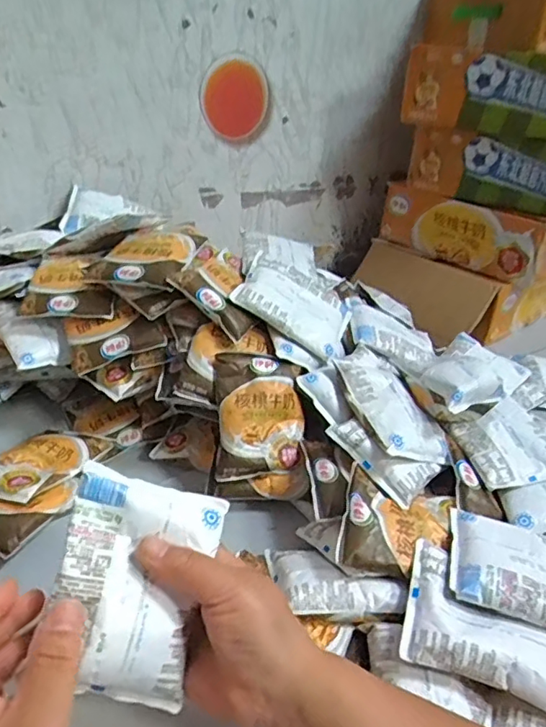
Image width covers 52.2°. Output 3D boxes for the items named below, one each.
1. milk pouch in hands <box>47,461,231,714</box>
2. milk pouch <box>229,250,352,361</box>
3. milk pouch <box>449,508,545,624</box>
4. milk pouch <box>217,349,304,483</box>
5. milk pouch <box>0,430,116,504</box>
[{"bbox_3d":[-0.085,0.133,0.340,0.095,0.020,0.121,21,60,-18],"label":"milk pouch in hands"},{"bbox_3d":[0.028,-0.062,0.613,0.131,0.024,0.091,34,54,-6],"label":"milk pouch"},{"bbox_3d":[0.215,0.162,0.425,0.152,0.020,0.090,13,30,14],"label":"milk pouch"},{"bbox_3d":[-0.010,0.049,0.552,0.089,0.122,0.020,1,-13,-14],"label":"milk pouch"},{"bbox_3d":[-0.235,0.095,0.560,0.088,0.022,0.124,16,31,19],"label":"milk pouch"}]

